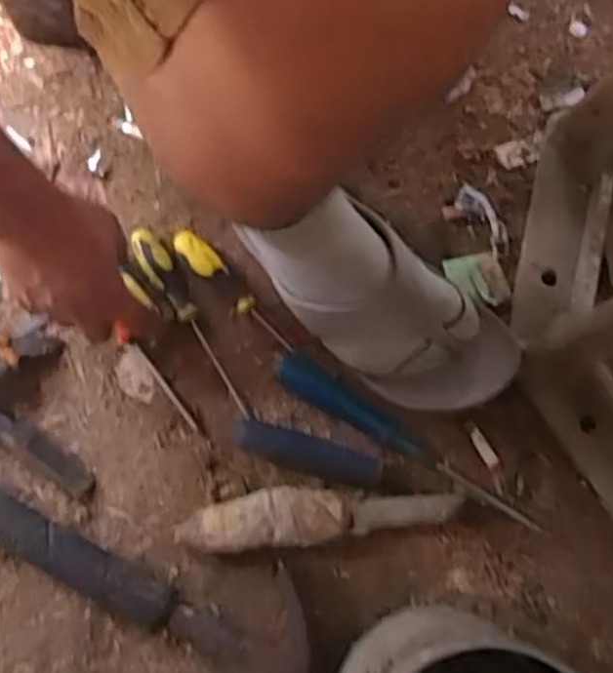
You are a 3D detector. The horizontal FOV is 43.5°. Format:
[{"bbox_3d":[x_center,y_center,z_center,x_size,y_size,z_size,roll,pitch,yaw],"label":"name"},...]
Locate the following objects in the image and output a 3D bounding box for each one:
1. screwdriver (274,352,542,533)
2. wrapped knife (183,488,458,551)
[{"bbox_3d":[0.077,0.081,0.594,0.229,0.021,0.030,31,78,6],"label":"screwdriver"},{"bbox_3d":[0.012,0.133,0.571,0.205,0.035,0.041,-3,77,-1],"label":"wrapped knife"}]

